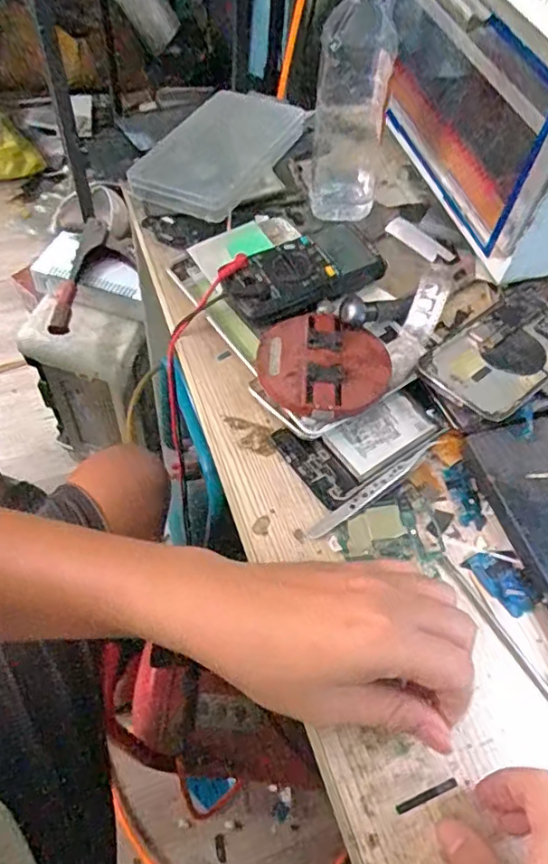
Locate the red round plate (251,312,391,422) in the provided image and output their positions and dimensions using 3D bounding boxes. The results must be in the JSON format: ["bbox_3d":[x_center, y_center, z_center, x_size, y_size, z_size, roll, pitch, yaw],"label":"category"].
[{"bbox_3d":[0.035,-0.049,0.439,0.095,0.011,0.089,0,56,0],"label":"red round plate"}]

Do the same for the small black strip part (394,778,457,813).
[{"bbox_3d":[0.081,0.193,0.319,0.036,0.004,0.004,-16,60,-15],"label":"small black strip part"}]

